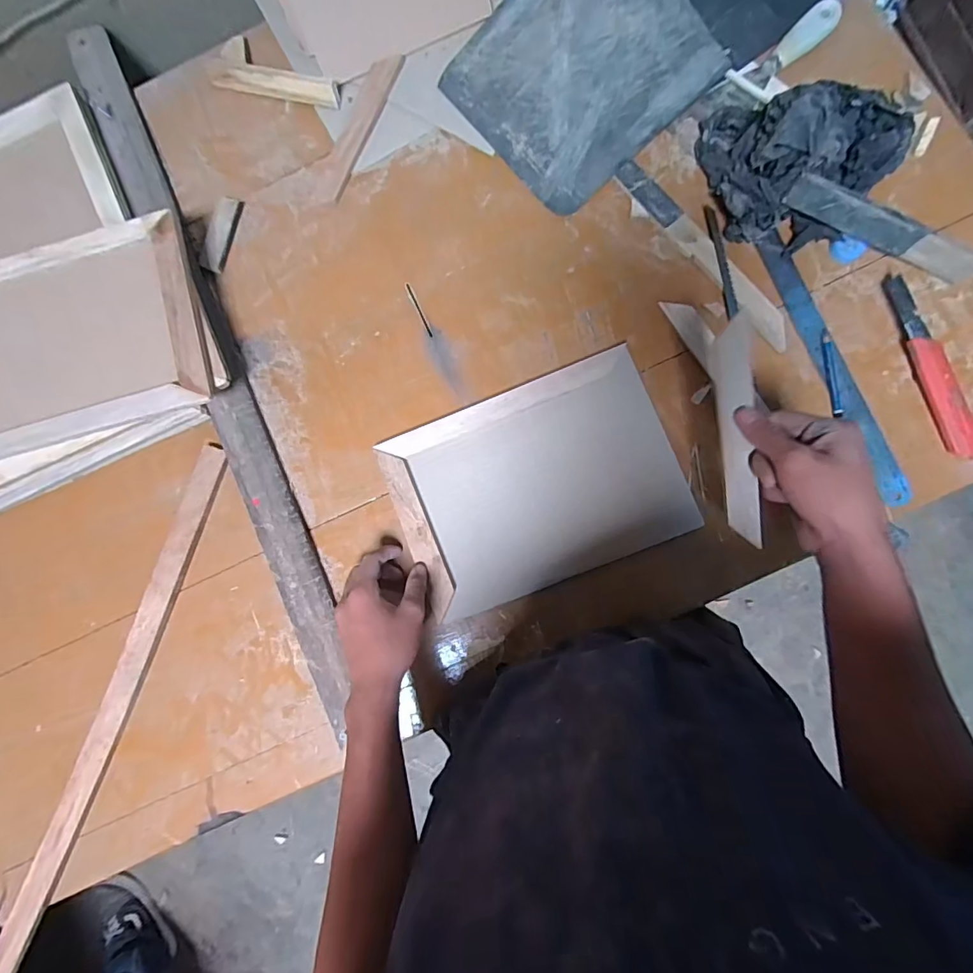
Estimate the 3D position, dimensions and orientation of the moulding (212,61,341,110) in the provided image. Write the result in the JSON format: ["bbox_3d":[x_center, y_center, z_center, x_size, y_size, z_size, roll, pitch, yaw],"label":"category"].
[{"bbox_3d":[-0.243,-0.471,0.563,0.146,0.018,0.029,12,87,5],"label":"moulding"}]

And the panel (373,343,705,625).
[{"bbox_3d":[0.052,-0.003,0.519,0.293,0.017,0.207,-21,85,2],"label":"panel"}]

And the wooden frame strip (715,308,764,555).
[{"bbox_3d":[0.212,-0.045,0.406,0.028,0.009,0.187,-6,96,4],"label":"wooden frame strip"}]

